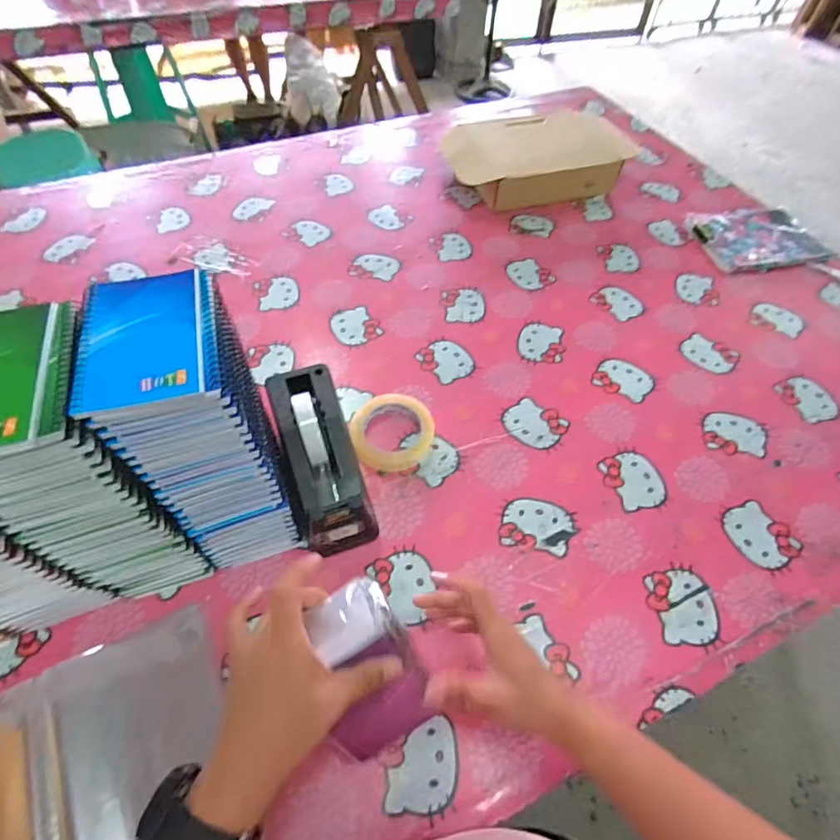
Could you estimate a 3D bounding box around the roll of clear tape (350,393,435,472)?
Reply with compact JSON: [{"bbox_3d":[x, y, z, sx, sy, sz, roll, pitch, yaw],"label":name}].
[{"bbox_3d":[-0.036,0.013,0.614,0.105,0.026,0.102,1,56,-2],"label":"roll of clear tape"}]

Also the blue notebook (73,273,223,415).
[{"bbox_3d":[-0.202,-0.063,0.352,0.091,0.011,0.132,-14,58,-11],"label":"blue notebook"}]

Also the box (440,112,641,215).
[{"bbox_3d":[0.239,-0.529,0.944,0.350,0.115,0.211,-17,58,-13],"label":"box"}]

